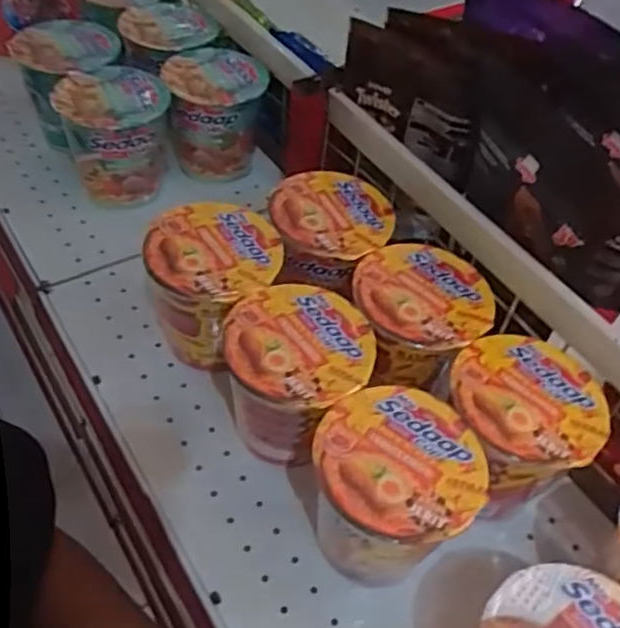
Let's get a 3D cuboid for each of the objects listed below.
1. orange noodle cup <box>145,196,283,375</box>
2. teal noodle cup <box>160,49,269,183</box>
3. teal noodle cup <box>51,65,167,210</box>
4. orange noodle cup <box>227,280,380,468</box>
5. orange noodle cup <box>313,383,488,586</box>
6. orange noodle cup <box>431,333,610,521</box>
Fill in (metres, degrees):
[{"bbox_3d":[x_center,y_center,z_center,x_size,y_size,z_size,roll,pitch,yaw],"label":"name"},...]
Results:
[{"bbox_3d":[-0.079,-0.017,0.557,0.100,0.108,0.101,3,50,-3],"label":"orange noodle cup"},{"bbox_3d":[-0.099,-0.207,0.713,0.098,0.107,0.085,-3,51,-8],"label":"teal noodle cup"},{"bbox_3d":[-0.192,-0.176,0.668,0.099,0.105,0.101,-3,51,-8],"label":"teal noodle cup"},{"bbox_3d":[-0.009,0.049,0.507,0.097,0.100,0.104,3,50,-3],"label":"orange noodle cup"},{"bbox_3d":[0.054,0.122,0.459,0.102,0.106,0.107,3,50,-3],"label":"orange noodle cup"},{"bbox_3d":[0.149,0.089,0.499,0.110,0.103,0.104,3,50,-3],"label":"orange noodle cup"}]

